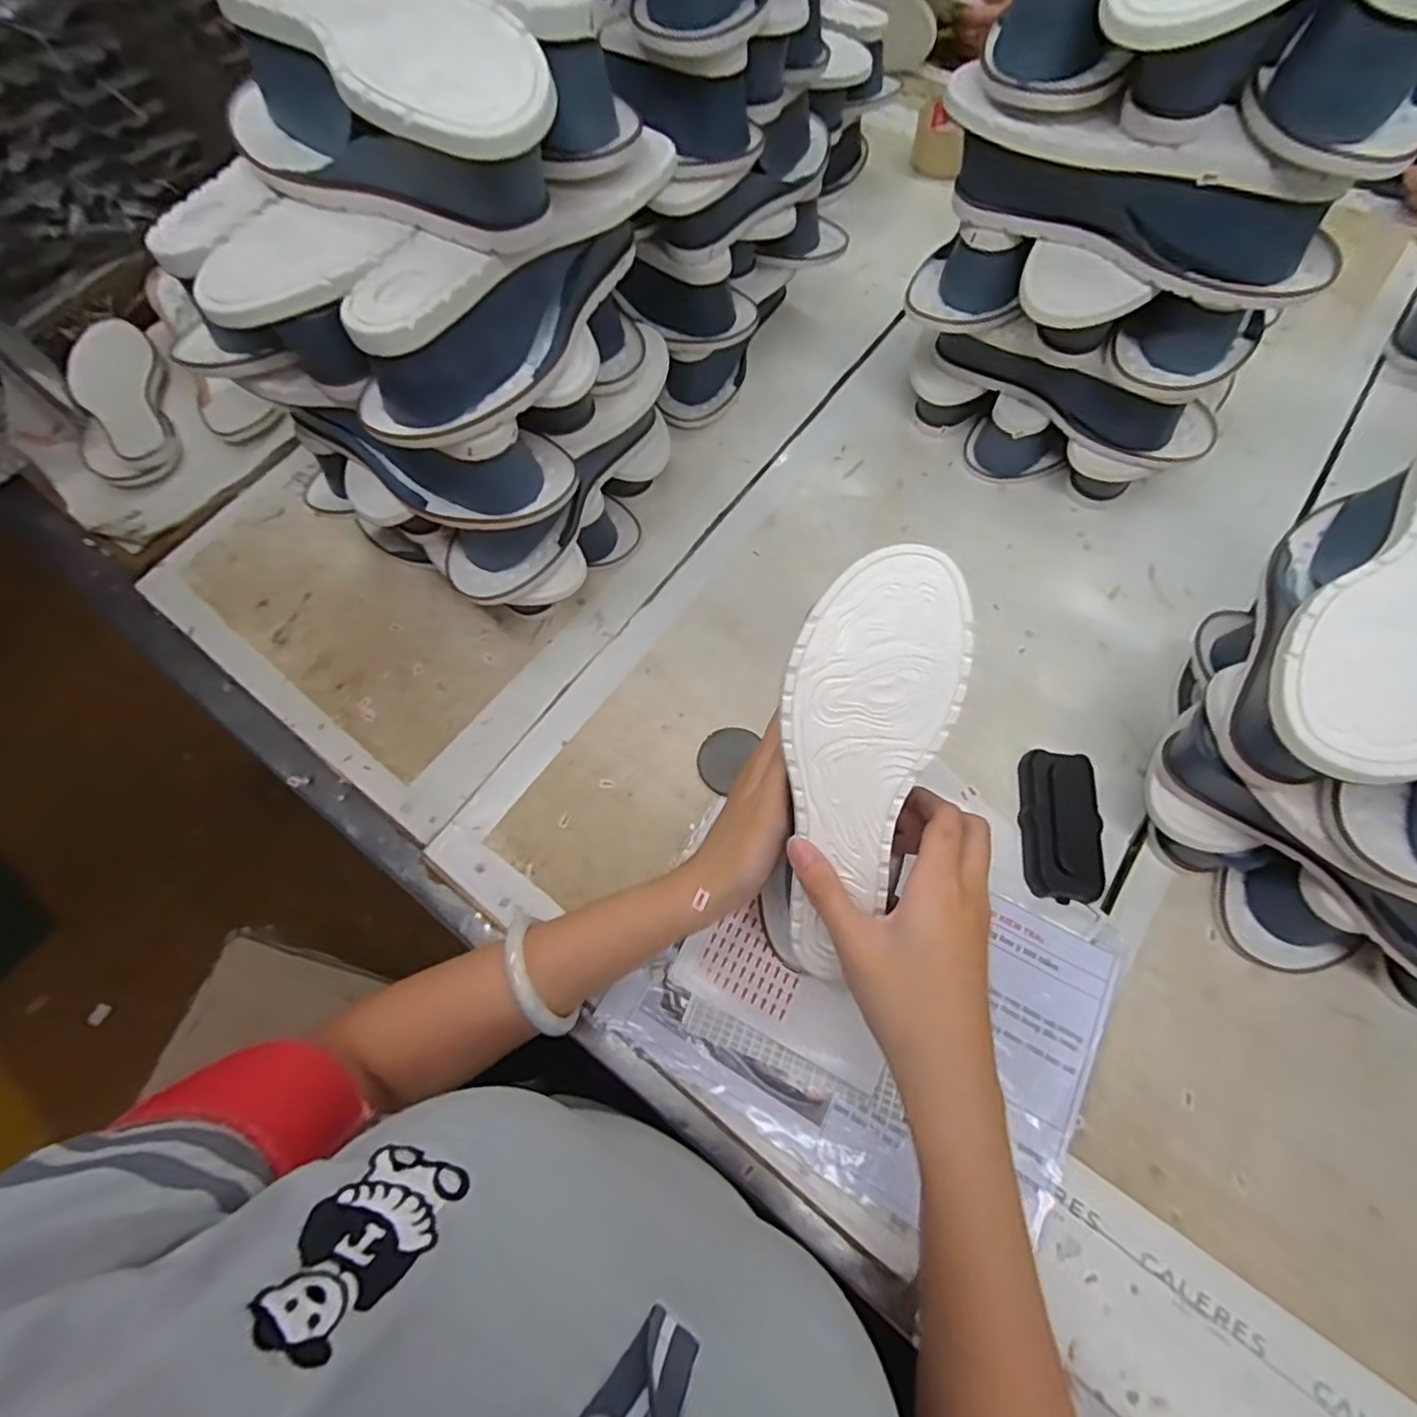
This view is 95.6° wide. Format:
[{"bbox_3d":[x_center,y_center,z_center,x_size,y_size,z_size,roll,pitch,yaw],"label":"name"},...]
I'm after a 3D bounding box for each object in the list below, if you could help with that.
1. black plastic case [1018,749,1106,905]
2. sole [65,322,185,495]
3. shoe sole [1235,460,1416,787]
[{"bbox_3d":[0.260,0.086,0.473,0.051,0.023,0.107,7,66,7],"label":"black plastic case"},{"bbox_3d":[-0.632,-0.327,0.686,0.096,0.027,0.220,-22,77,-6],"label":"sole"},{"bbox_3d":[0.365,-0.048,0.349,0.093,0.064,0.233,33,71,17],"label":"shoe sole"}]

